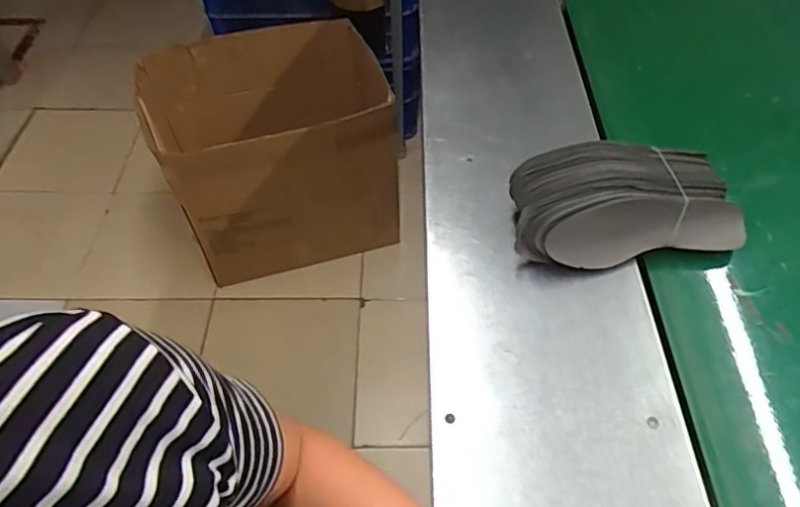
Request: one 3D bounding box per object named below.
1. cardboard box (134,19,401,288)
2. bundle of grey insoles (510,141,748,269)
[{"bbox_3d":[-0.326,-0.290,1.524,0.573,0.458,0.506,-14,55,-10],"label":"cardboard box"},{"bbox_3d":[0.261,-0.059,0.654,0.264,0.084,0.122,-9,54,-6],"label":"bundle of grey insoles"}]

